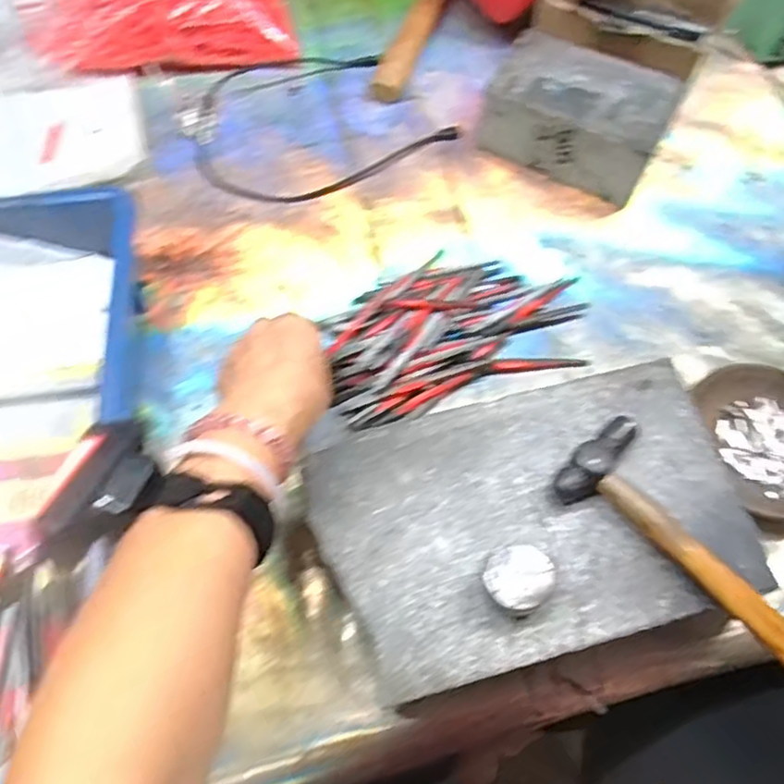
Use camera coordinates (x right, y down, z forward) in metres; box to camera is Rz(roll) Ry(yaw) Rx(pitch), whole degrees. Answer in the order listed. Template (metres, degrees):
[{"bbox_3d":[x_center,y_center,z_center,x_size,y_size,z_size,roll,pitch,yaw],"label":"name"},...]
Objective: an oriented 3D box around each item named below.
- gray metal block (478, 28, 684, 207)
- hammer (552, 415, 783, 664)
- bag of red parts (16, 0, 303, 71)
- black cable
[{"bbox_3d":[0.161,-0.241,0.590,0.148,0.071,0.101,25,64,12],"label":"gray metal block"},{"bbox_3d":[0.166,0.079,0.373,0.152,0.018,0.058,39,67,18],"label":"hammer"},{"bbox_3d":[-0.215,-0.378,0.659,0.230,0.067,0.130,-6,62,-4],"label":"bag of red parts"},{"bbox_3d":[-0.078,-0.252,0.622,0.216,0.018,0.176,-27,65,-15],"label":"black cable"}]

